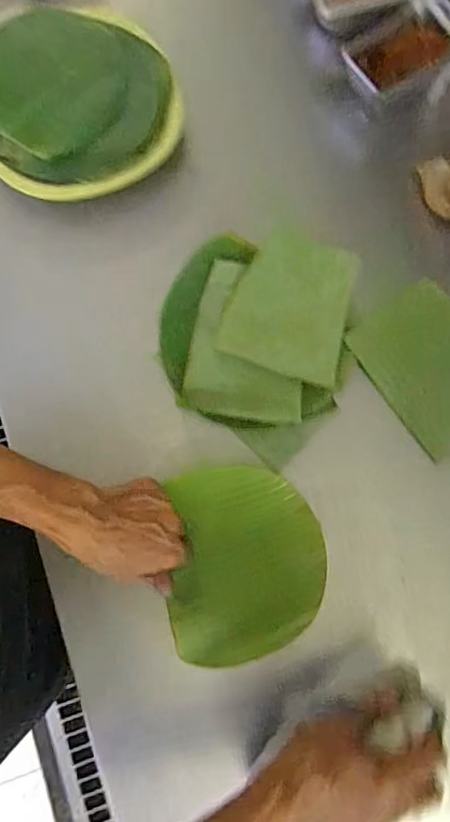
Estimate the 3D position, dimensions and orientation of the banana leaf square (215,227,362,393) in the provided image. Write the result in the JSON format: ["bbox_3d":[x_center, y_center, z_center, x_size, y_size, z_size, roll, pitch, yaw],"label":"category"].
[{"bbox_3d":[0.072,-0.111,0.579,0.126,0.011,0.145,21,79,4],"label":"banana leaf square"}]

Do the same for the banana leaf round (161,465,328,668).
[{"bbox_3d":[0.021,0.149,0.545,0.149,0.006,0.183,-4,77,4],"label":"banana leaf round"}]

